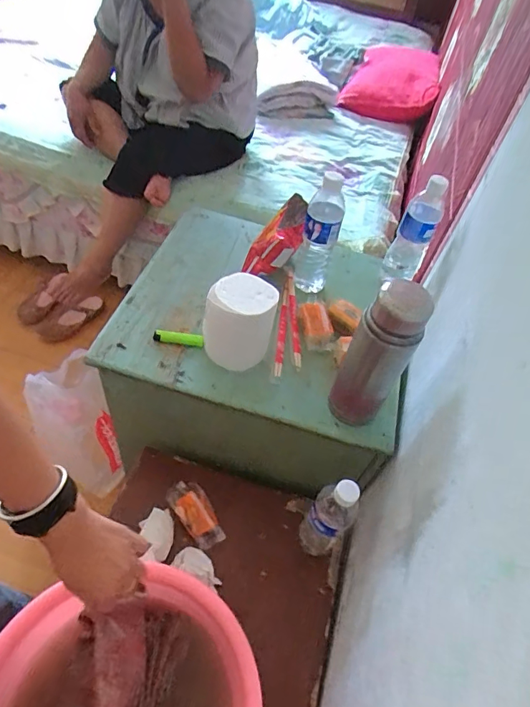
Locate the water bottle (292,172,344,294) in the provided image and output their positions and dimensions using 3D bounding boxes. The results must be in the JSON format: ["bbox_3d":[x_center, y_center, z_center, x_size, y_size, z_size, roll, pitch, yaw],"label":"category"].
[{"bbox_3d":[0.093,-0.201,0.799,0.065,0.217,0.068,13,52,4],"label":"water bottle"}]

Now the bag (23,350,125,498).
[{"bbox_3d":[-0.465,0.179,1.133,0.167,0.066,0.342,-22,98,-21],"label":"bag"}]

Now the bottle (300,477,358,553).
[{"bbox_3d":[0.094,0.249,0.694,0.060,0.218,0.060,22,53,11],"label":"bottle"}]

